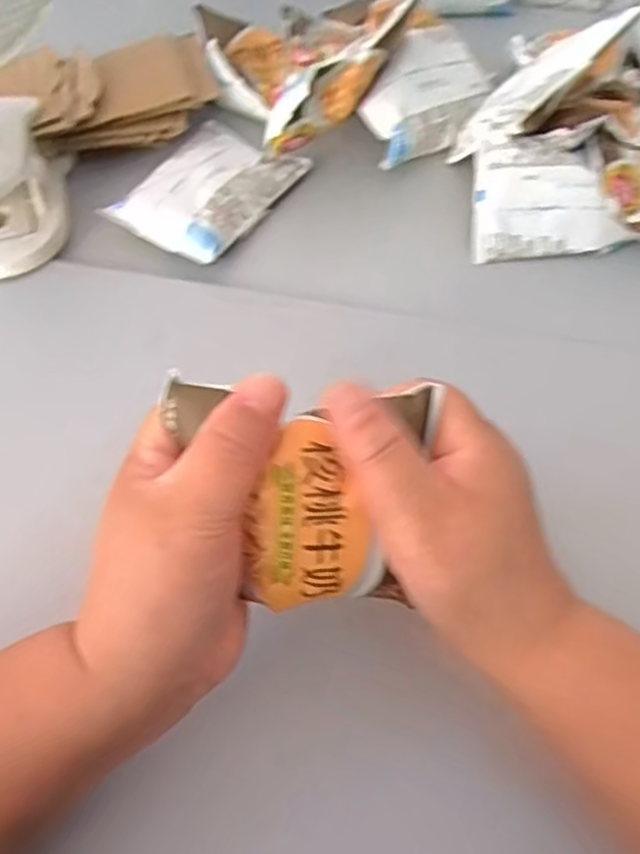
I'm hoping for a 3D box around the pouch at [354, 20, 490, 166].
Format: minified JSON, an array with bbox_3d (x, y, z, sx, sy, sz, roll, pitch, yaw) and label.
[{"bbox_3d":[0.082,-0.252,0.516,0.062,0.052,0.118,32,64,18],"label":"pouch"}]

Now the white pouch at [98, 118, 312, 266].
[{"bbox_3d":[-0.081,-0.176,0.502,0.095,0.023,0.128,28,64,17],"label":"white pouch"}]

